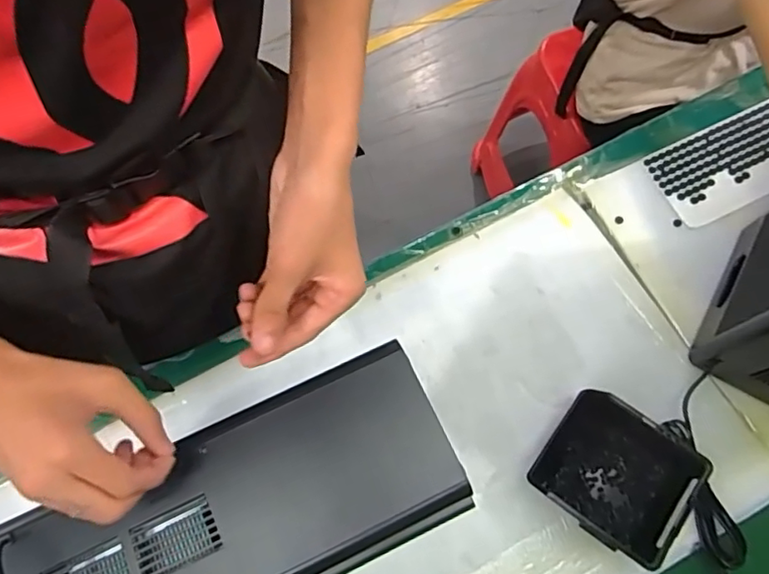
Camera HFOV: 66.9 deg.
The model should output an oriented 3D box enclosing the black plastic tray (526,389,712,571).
[{"bbox_3d":[0.226,0.187,0.581,0.134,0.058,0.122,35,74,13],"label":"black plastic tray"}]

